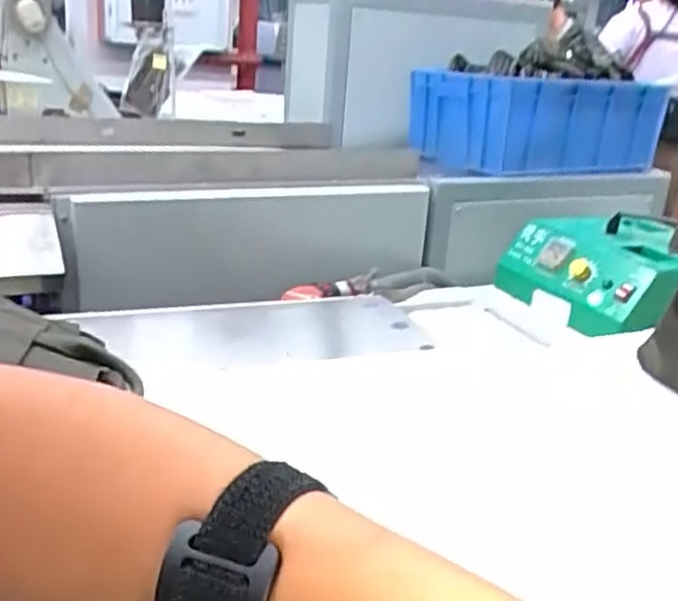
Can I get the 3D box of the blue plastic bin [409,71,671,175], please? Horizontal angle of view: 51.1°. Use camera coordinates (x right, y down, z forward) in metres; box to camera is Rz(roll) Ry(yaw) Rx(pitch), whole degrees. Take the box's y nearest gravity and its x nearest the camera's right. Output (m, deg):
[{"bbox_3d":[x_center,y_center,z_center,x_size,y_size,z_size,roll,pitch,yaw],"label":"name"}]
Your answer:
[{"bbox_3d":[0.476,-0.443,1.739,0.528,0.197,0.374,-9,25,-32],"label":"blue plastic bin"}]

